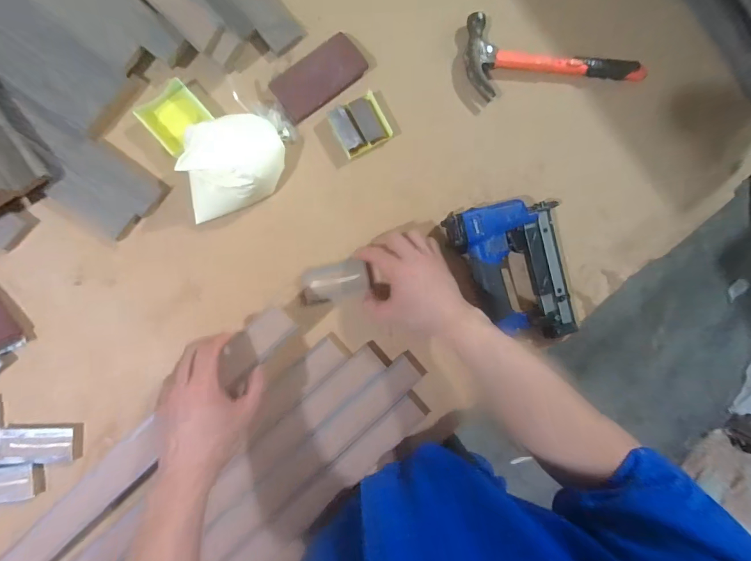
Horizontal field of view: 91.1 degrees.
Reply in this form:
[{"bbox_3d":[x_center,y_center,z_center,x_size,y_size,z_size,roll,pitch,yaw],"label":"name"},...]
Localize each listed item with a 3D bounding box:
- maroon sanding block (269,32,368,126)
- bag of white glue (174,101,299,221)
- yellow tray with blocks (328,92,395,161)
[{"bbox_3d":[-0.069,-0.252,0.456,0.114,0.019,0.056,-36,96,-6],"label":"maroon sanding block"},{"bbox_3d":[-0.159,-0.138,0.426,0.155,0.055,0.094,-32,95,-6],"label":"bag of white glue"},{"bbox_3d":[-0.019,-0.197,0.464,0.066,0.013,0.060,-30,95,-6],"label":"yellow tray with blocks"}]

